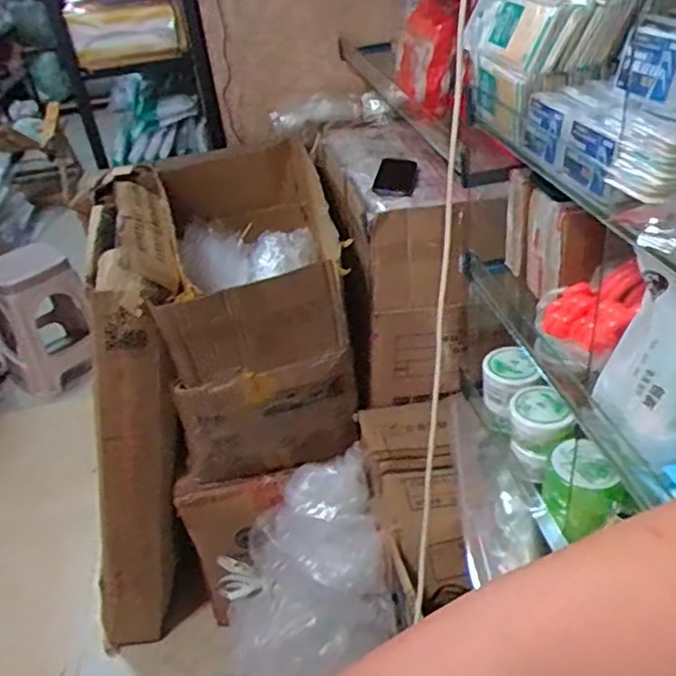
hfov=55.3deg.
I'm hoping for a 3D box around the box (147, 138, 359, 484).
[{"bbox_3d":[-0.184,-0.111,1.534,0.357,0.426,0.750,-8,35,-2],"label":"box"}]

